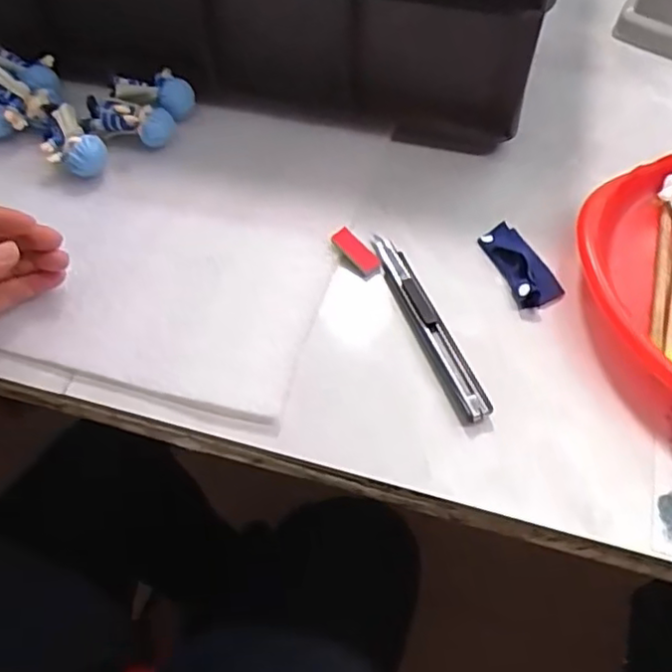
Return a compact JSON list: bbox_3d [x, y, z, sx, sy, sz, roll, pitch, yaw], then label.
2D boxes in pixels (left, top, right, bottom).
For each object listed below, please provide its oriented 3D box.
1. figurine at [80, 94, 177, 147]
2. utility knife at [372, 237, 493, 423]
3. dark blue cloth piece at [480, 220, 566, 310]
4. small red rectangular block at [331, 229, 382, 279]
[{"bbox_3d":[-0.150,-0.155,0.476,0.062,0.031,0.021,2,58,5],"label":"figurine"},{"bbox_3d":[0.054,-0.009,0.389,0.018,0.008,0.136,-20,58,-8],"label":"utility knife"},{"bbox_3d":[0.116,-0.047,0.410,0.029,0.010,0.065,-19,58,-7],"label":"dark blue cloth piece"},{"bbox_3d":[0.014,-0.052,0.418,0.015,0.011,0.037,-32,61,-15],"label":"small red rectangular block"}]

